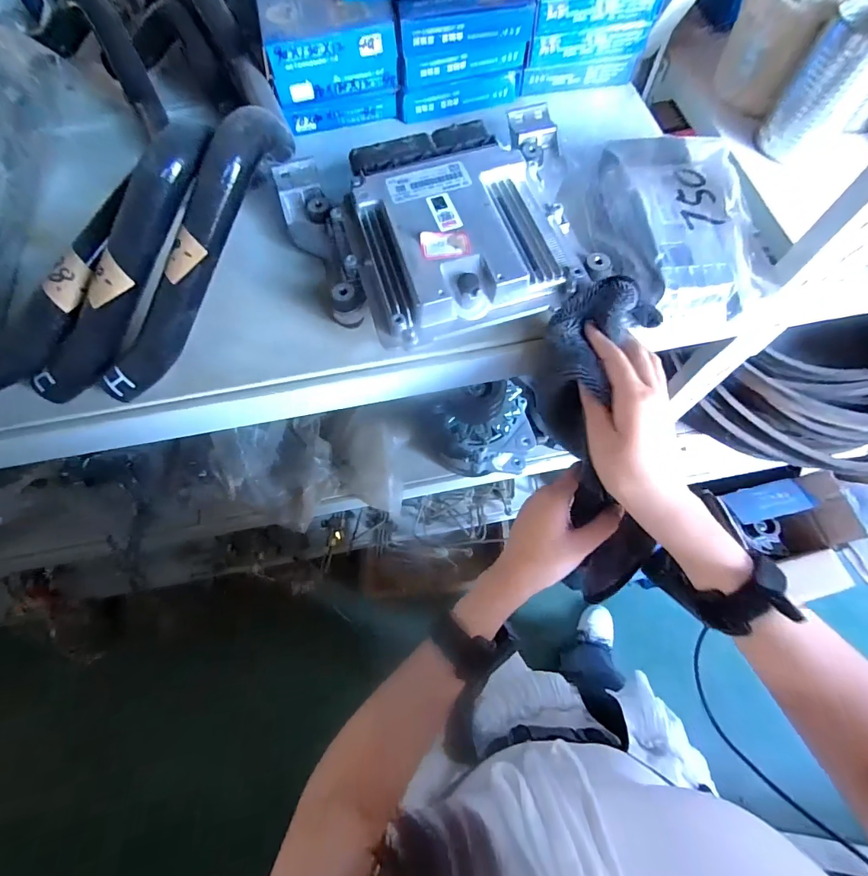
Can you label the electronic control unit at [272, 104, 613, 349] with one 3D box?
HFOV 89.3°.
[{"bbox_3d":[0.016,-0.191,0.392,0.259,0.057,0.224,-18,68,-6],"label":"electronic control unit"}]

